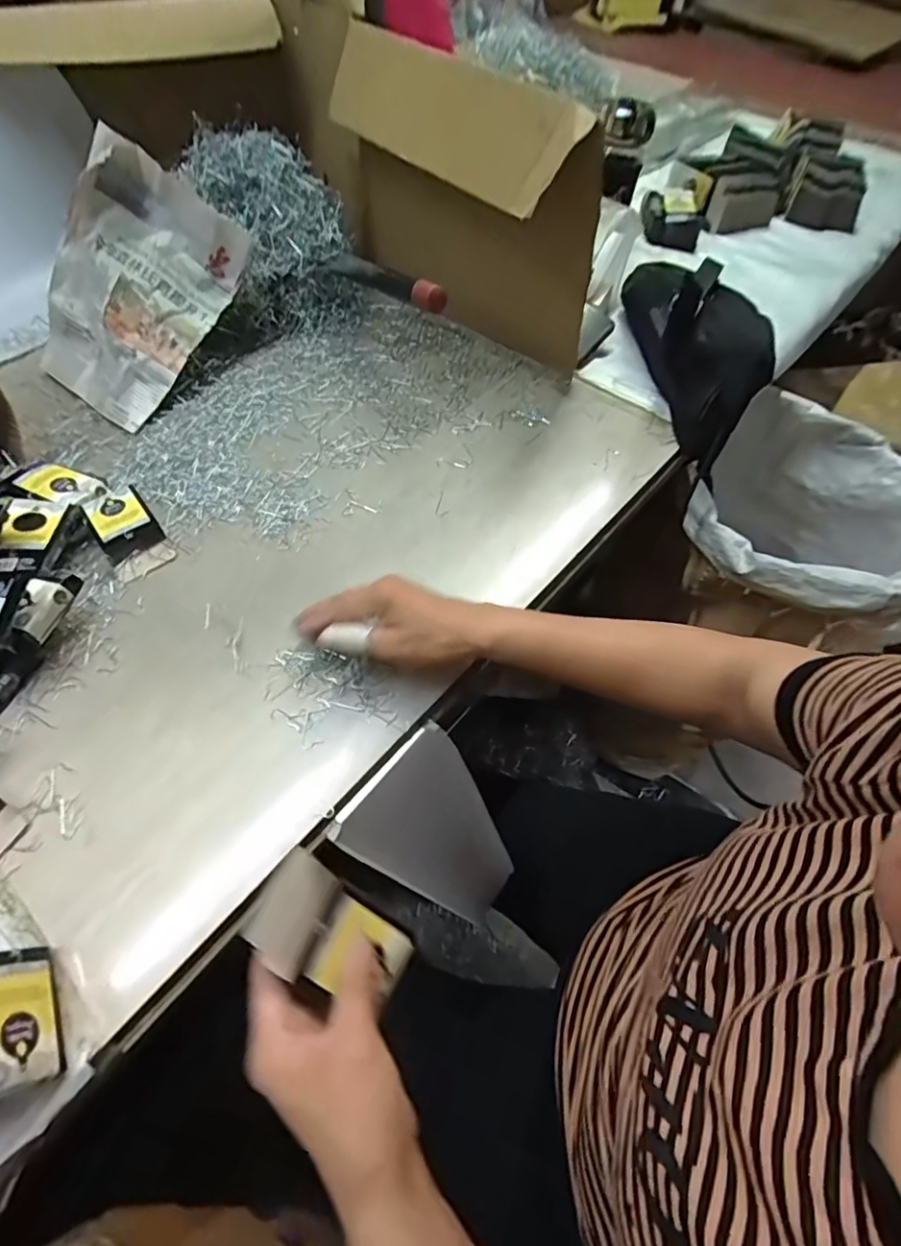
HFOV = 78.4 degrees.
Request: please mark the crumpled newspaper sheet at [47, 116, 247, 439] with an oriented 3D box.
[{"bbox_3d":[-0.359,-0.366,0.614,0.178,0.072,0.256,32,101,-3],"label":"crumpled newspaper sheet"}]

